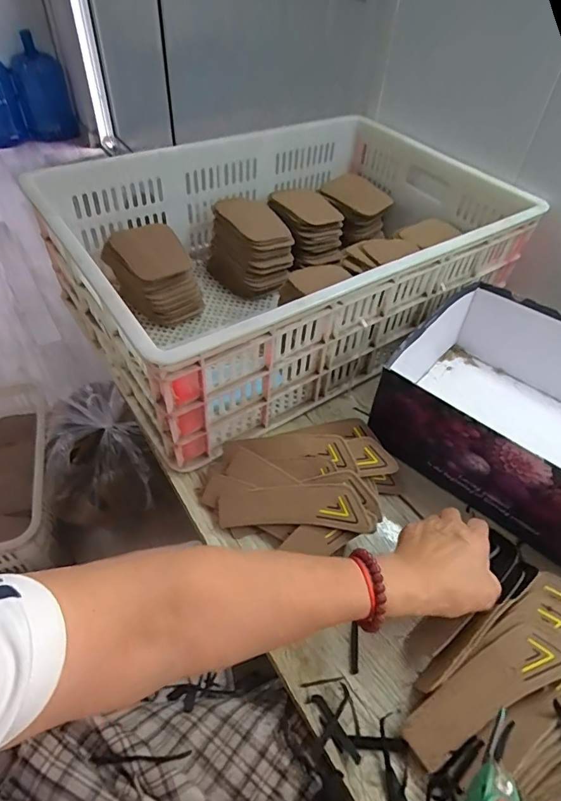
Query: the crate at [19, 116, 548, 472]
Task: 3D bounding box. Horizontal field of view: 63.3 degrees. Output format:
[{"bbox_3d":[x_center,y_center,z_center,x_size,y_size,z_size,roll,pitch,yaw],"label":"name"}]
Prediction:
[{"bbox_3d":[0.019,-0.222,0.685,0.608,0.189,0.428,-25,54,-25],"label":"crate"}]

